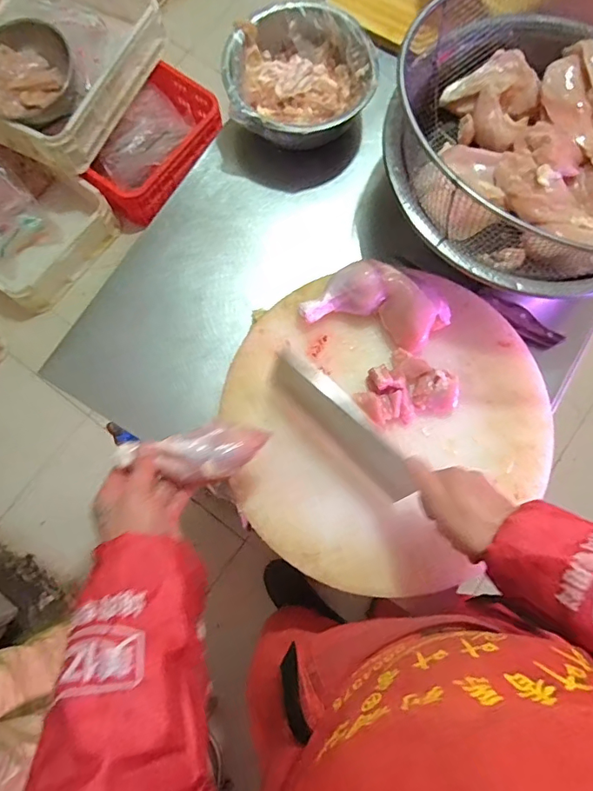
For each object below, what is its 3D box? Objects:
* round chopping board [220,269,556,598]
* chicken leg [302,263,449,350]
[{"bbox_3d":[0.113,0.027,0.602,0.366,0.030,0.381,0,78,0],"label":"round chopping board"},{"bbox_3d":[0.106,-0.120,0.612,0.177,0.030,0.090,16,78,3],"label":"chicken leg"}]

